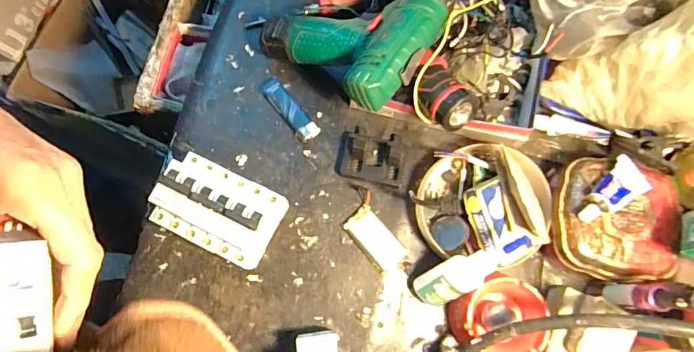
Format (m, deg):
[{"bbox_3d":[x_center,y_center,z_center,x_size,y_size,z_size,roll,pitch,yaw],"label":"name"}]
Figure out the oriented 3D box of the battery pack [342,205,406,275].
[{"bbox_3d":[0.029,0.067,0.453,0.034,0.008,0.069,-39,80,-8],"label":"battery pack"}]

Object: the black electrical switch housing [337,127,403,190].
[{"bbox_3d":[0.026,-0.022,0.463,0.072,0.025,0.055,11,77,3],"label":"black electrical switch housing"}]

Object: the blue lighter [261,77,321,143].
[{"bbox_3d":[-0.064,-0.074,0.480,0.024,0.012,0.083,-39,79,-8],"label":"blue lighter"}]

